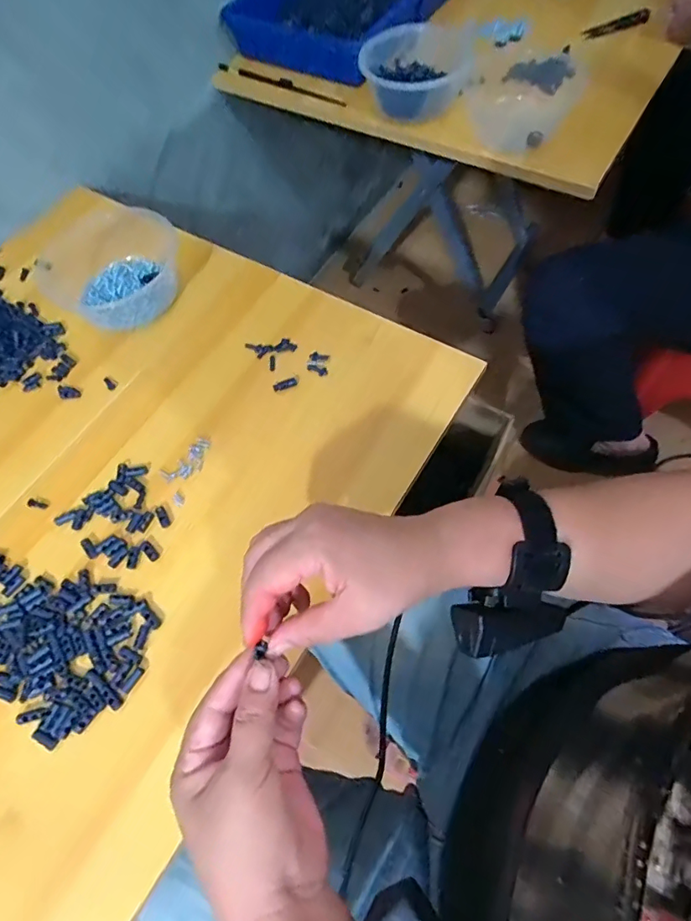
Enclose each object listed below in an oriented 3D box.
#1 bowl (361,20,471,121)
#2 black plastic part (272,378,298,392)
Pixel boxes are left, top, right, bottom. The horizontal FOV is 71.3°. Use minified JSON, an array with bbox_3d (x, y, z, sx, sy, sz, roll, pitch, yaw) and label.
[{"bbox_3d":[0.080,-0.473,0.594,0.128,0.070,0.116,9,64,9],"label":"bowl"},{"bbox_3d":[-0.058,-0.074,0.467,0.024,0.004,0.009,-20,66,-8],"label":"black plastic part"}]

